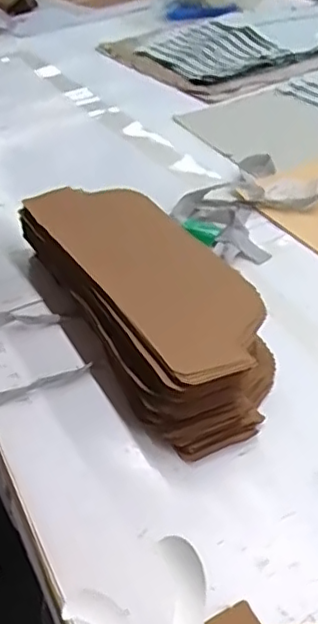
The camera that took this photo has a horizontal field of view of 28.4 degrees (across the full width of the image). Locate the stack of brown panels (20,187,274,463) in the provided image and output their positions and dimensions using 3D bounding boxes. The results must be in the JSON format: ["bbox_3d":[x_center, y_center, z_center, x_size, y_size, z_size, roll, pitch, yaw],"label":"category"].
[{"bbox_3d":[-0.018,-0.027,0.711,0.160,0.077,0.426,-22,40,-17],"label":"stack of brown panels"}]

